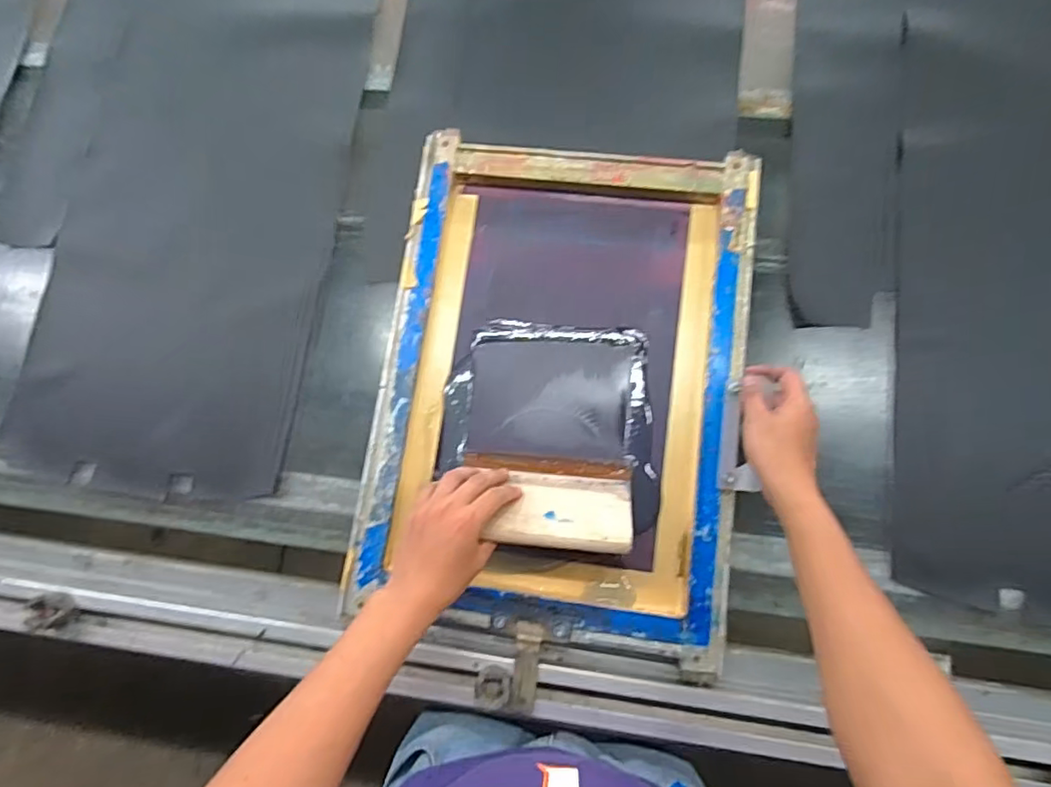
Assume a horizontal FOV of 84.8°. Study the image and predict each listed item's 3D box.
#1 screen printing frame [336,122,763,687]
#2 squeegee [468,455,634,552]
[{"bbox_3d":[0.038,-0.016,0.649,0.384,0.058,0.534,8,81,4],"label":"screen printing frame"},{"bbox_3d":[0.028,0.110,0.589,0.159,0.127,0.030,4,123,4],"label":"squeegee"}]

